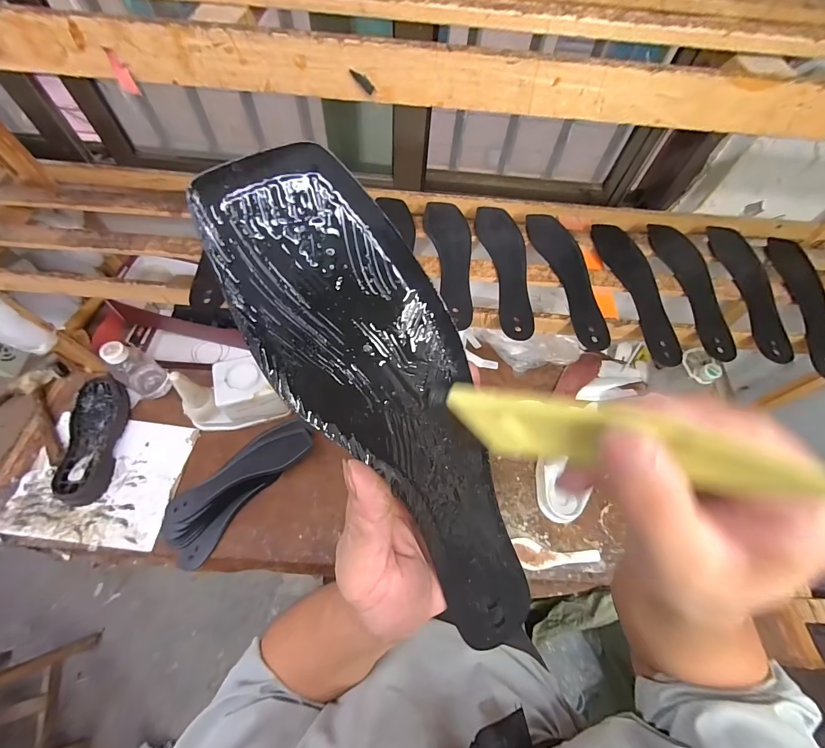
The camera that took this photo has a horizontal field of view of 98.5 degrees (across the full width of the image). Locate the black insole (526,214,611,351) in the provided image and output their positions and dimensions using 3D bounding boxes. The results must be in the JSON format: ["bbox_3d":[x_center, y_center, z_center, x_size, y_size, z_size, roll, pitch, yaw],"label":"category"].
[{"bbox_3d":[0.247,-0.160,0.563,0.069,0.005,0.275,-5,62,-6],"label":"black insole"}]

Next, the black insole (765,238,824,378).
[{"bbox_3d":[0.620,-0.118,0.558,0.072,0.004,0.277,13,62,4],"label":"black insole"}]

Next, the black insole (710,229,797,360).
[{"bbox_3d":[0.537,-0.145,0.569,0.073,0.005,0.284,11,62,3],"label":"black insole"}]

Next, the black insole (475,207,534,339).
[{"bbox_3d":[0.149,-0.171,0.563,0.069,0.006,0.278,0,62,-3],"label":"black insole"}]

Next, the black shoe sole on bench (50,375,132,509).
[{"bbox_3d":[-0.643,0.130,0.725,0.101,0.034,0.256,-9,63,-8],"label":"black shoe sole on bench"}]

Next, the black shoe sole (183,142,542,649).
[{"bbox_3d":[0.006,0.036,0.168,0.071,0.010,0.267,-31,110,-5],"label":"black shoe sole"}]

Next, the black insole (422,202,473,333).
[{"bbox_3d":[0.060,-0.185,0.564,0.070,0.010,0.264,0,62,-3],"label":"black insole"}]

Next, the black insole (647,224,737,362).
[{"bbox_3d":[0.450,-0.146,0.570,0.073,0.012,0.276,3,62,-2],"label":"black insole"}]

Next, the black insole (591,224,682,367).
[{"bbox_3d":[0.358,-0.139,0.563,0.069,0.017,0.274,-6,61,-2],"label":"black insole"}]

